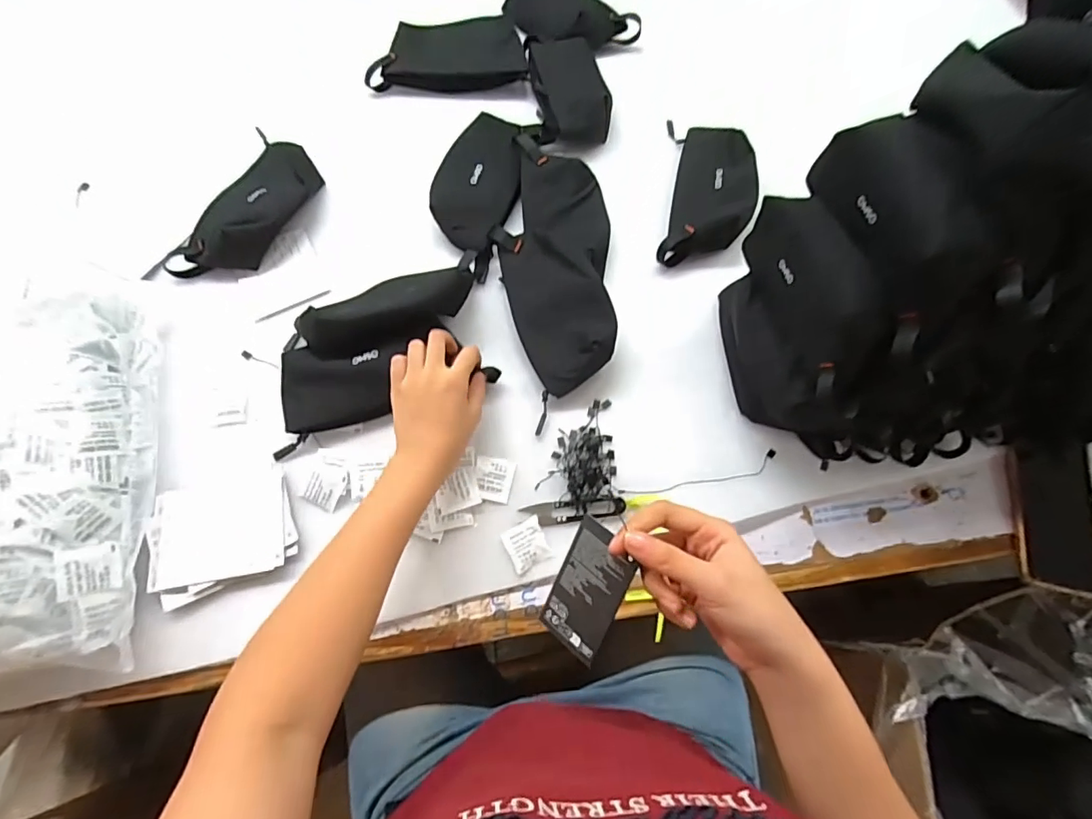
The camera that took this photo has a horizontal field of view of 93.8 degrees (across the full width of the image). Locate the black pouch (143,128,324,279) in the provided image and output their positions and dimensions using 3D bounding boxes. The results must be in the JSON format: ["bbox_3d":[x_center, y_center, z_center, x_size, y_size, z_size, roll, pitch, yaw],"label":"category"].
[{"bbox_3d":[-0.355,-0.229,0.601,0.102,0.039,0.214,34,73,10],"label":"black pouch"}]

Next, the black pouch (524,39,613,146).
[{"bbox_3d":[0.034,-0.430,0.673,0.100,0.049,0.201,-7,71,-4],"label":"black pouch"}]

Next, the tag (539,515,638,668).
[{"bbox_3d":[0.028,0.123,0.343,0.050,0.004,0.087,30,105,36],"label":"tag"}]

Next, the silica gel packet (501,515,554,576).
[{"bbox_3d":[-0.018,0.128,0.481,0.037,0.011,0.042,-23,72,-9],"label":"silica gel packet"}]

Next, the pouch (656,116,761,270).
[{"bbox_3d":[0.196,-0.270,0.619,0.112,0.043,0.223,13,70,3],"label":"pouch"}]

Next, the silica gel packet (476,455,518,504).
[{"bbox_3d":[-0.052,0.069,0.507,0.039,0.005,0.043,11,70,3],"label":"silica gel packet"}]

